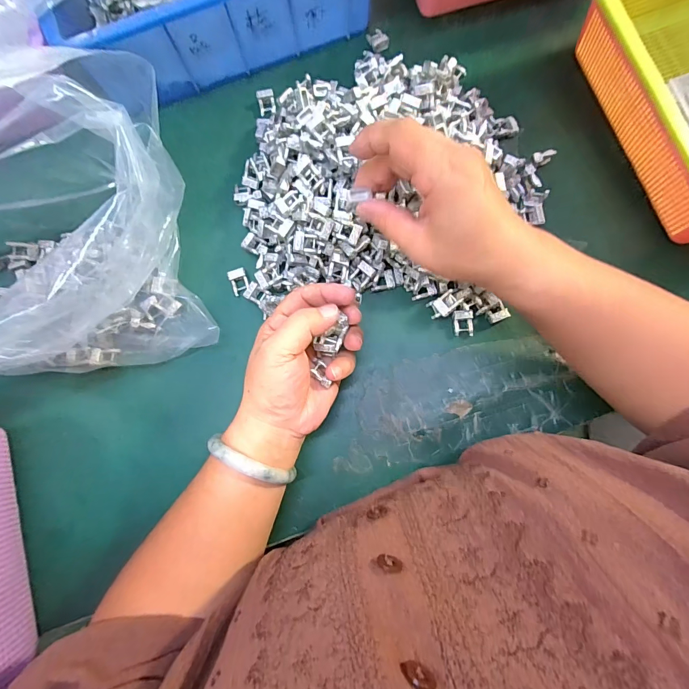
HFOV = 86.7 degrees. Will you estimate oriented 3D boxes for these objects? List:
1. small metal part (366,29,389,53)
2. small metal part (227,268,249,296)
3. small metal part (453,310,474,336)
[{"bbox_3d":[0.034,-0.318,0.379,0.017,0.008,0.024,-24,82,-1],"label":"small metal part"},{"bbox_3d":[-0.097,-0.058,0.337,0.016,0.009,0.022,-21,79,-1],"label":"small metal part"},{"bbox_3d":[0.105,-0.019,0.319,0.017,0.010,0.022,-3,80,2],"label":"small metal part"}]

